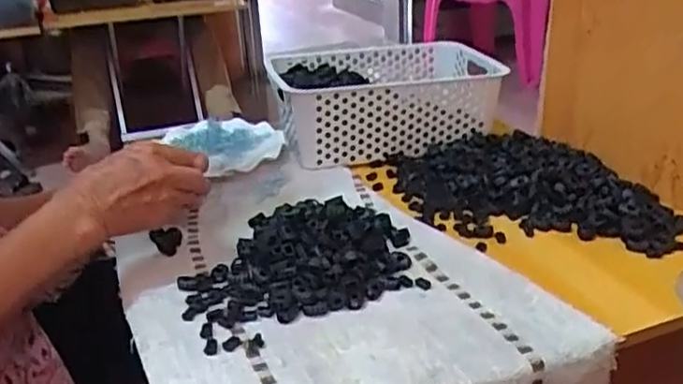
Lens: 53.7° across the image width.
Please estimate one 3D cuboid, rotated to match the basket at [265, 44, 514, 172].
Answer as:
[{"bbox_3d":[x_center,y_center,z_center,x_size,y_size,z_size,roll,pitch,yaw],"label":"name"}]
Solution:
[{"bbox_3d":[0.062,-0.141,1.009,0.315,0.116,0.253,-9,26,-11],"label":"basket"}]

